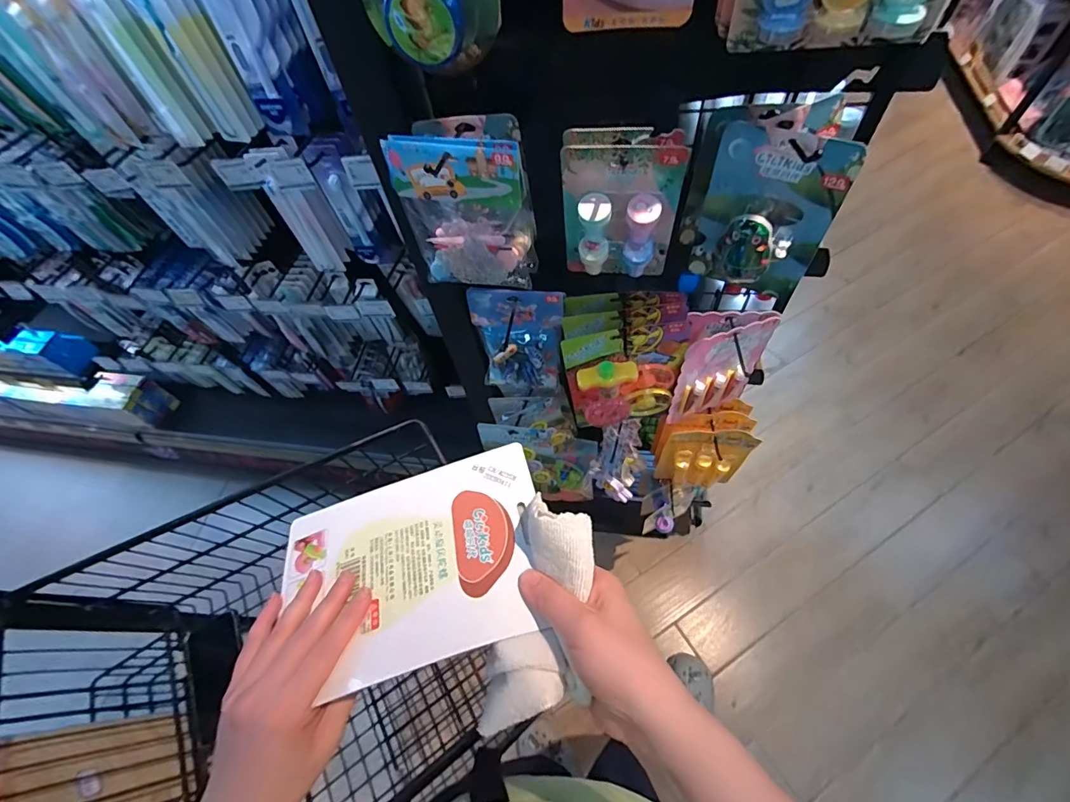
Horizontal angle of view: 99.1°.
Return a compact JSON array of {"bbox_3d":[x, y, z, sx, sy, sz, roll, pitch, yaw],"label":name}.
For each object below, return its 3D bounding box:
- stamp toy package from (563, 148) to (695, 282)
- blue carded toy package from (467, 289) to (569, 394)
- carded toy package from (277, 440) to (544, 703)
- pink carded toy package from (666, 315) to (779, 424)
[{"bbox_3d":[0.072,-0.152,0.391,0.096,0.130,0.032,4,58,9],"label":"stamp toy package"},{"bbox_3d":[-0.024,-0.074,0.653,0.125,0.192,0.022,7,43,7],"label":"blue carded toy package"},{"bbox_3d":[-0.092,0.122,0.344,0.201,0.009,0.147,-19,47,0],"label":"carded toy package"},{"bbox_3d":[0.256,-0.037,0.630,0.135,0.181,0.020,-20,58,-6],"label":"pink carded toy package"}]

